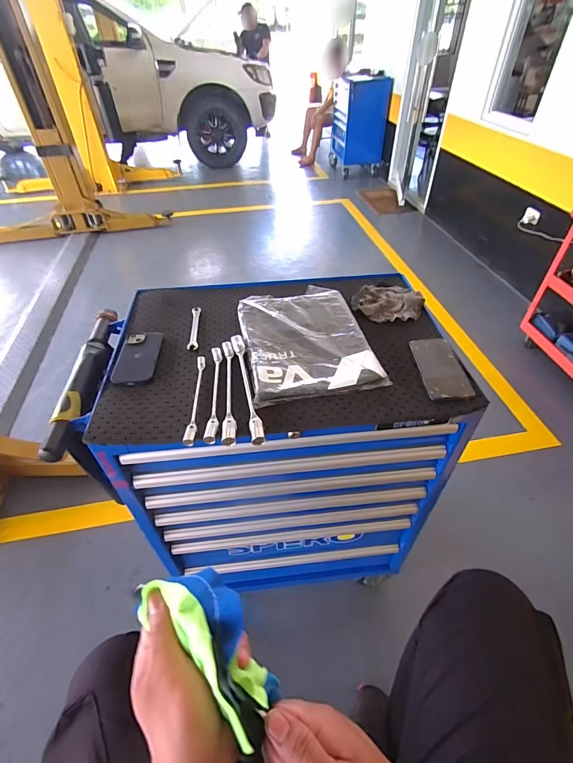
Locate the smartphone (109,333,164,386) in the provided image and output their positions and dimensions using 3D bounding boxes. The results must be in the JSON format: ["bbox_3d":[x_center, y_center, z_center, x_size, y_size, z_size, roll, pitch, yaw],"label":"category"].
[{"bbox_3d":[-0.291,-0.051,0.733,0.073,0.014,0.147,-4,44,-2],"label":"smartphone"}]

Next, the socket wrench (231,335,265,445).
[{"bbox_3d":[-0.072,0.002,0.666,0.022,0.018,0.263,-9,44,-9],"label":"socket wrench"}]

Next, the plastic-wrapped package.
[{"bbox_3d":[0.033,-0.093,0.755,0.234,0.022,0.324,-9,44,-9],"label":"plastic-wrapped package"}]

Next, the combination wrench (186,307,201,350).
[{"bbox_3d":[-0.198,-0.118,0.802,0.021,0.006,0.150,-5,44,-5],"label":"combination wrench"}]

